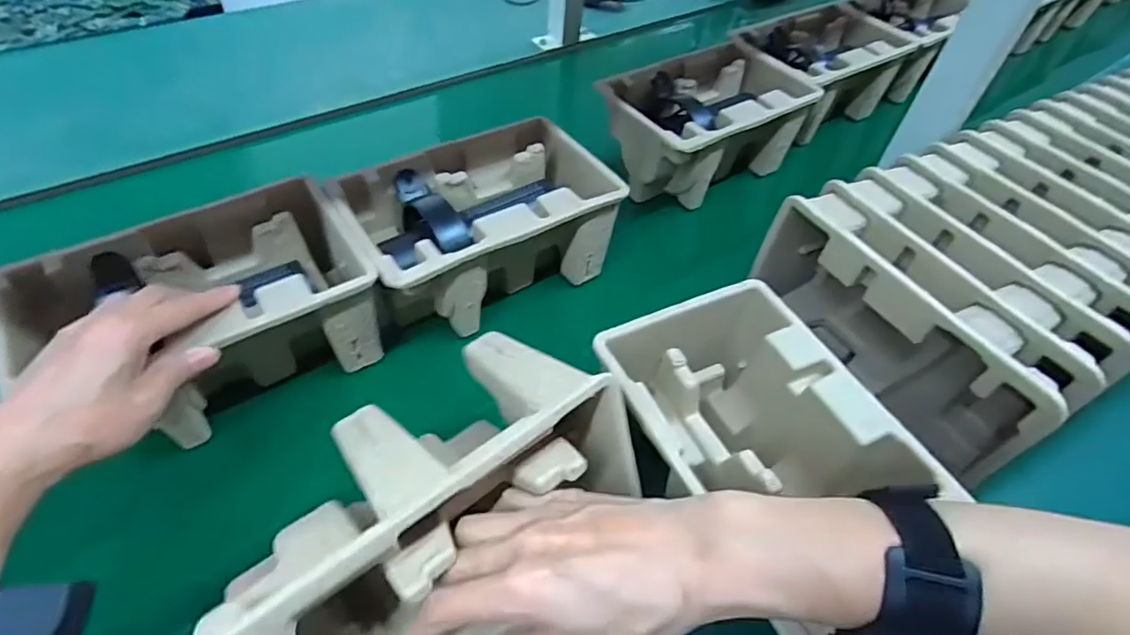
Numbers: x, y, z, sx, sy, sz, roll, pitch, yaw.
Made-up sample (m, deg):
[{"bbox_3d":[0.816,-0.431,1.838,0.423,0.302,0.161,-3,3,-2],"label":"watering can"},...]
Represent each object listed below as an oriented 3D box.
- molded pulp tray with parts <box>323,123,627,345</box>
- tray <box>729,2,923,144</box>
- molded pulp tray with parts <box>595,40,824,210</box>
[{"bbox_3d":[-0.077,-0.076,0.539,0.225,0.116,0.142,-26,57,-24],"label":"molded pulp tray with parts"},{"bbox_3d":[0.322,-0.317,0.765,0.216,0.107,0.145,-25,57,-24],"label":"tray"},{"bbox_3d":[0.150,-0.206,0.671,0.232,0.123,0.145,-28,58,-26],"label":"molded pulp tray with parts"}]

